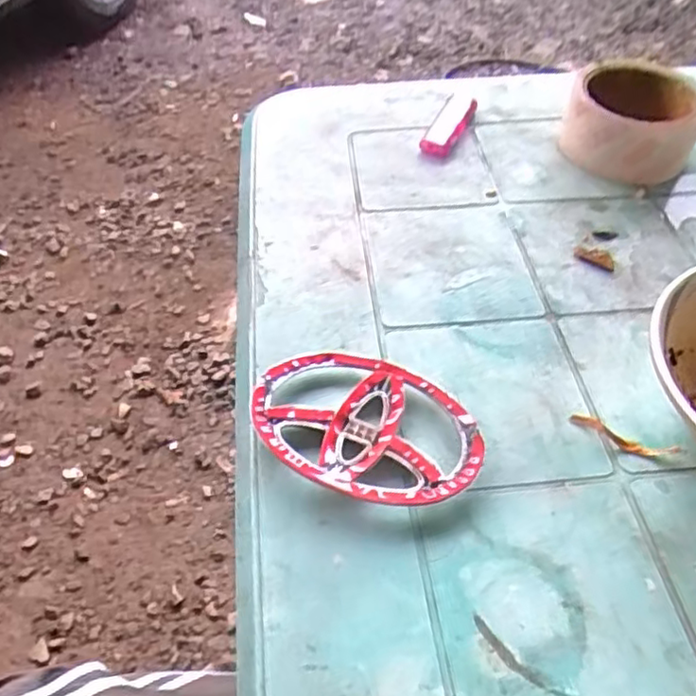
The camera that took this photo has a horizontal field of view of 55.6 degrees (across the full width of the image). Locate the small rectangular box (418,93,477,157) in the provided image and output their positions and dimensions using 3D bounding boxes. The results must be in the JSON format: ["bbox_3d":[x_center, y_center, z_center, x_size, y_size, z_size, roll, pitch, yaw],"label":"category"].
[{"bbox_3d":[0.078,-0.174,0.512,0.024,0.009,0.084,19,51,15],"label":"small rectangular box"}]

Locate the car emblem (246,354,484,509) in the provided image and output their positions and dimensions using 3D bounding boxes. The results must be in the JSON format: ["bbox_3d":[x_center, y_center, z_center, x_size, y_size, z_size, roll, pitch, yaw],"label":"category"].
[{"bbox_3d":[0.009,0.039,0.332,0.115,0.014,0.081,14,50,11],"label":"car emblem"}]

